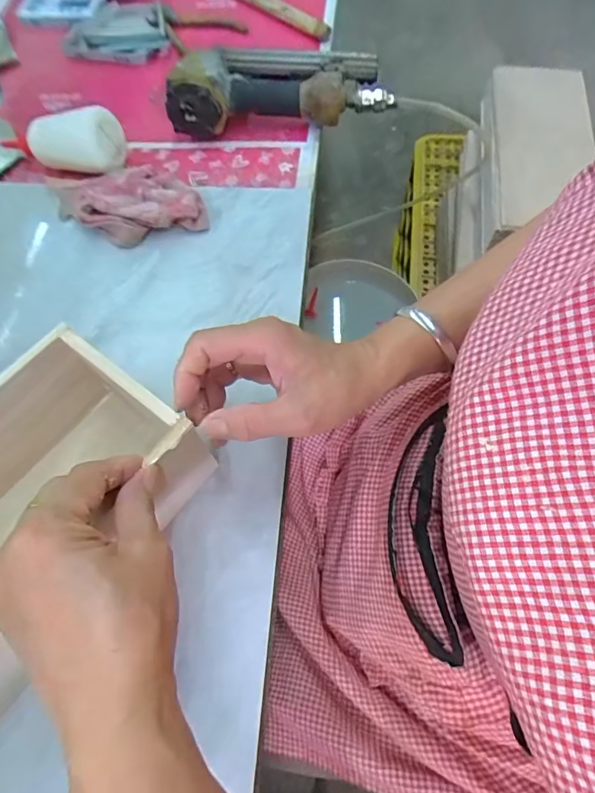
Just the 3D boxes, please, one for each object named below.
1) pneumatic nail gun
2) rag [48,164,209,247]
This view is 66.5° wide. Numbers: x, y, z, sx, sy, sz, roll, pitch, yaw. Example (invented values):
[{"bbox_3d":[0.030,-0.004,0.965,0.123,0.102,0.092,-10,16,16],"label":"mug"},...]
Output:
[{"bbox_3d":[-0.023,-0.370,0.539,0.251,0.074,0.146,-8,65,1],"label":"pneumatic nail gun"},{"bbox_3d":[-0.179,-0.202,0.466,0.163,0.036,0.095,-7,65,1],"label":"rag"}]

